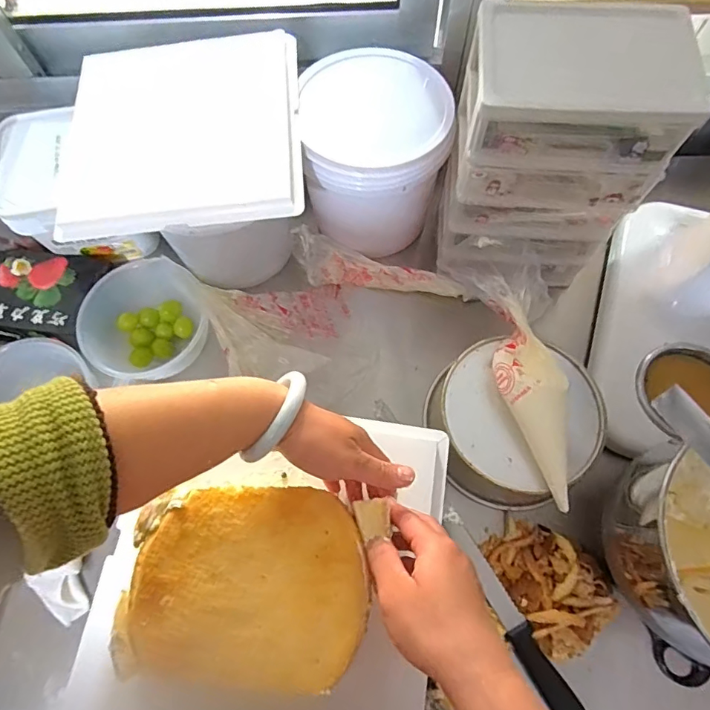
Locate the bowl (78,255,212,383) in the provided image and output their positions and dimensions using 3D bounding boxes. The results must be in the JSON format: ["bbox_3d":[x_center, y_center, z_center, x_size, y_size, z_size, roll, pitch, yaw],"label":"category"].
[{"bbox_3d":[-0.263,-0.045,0.636,0.153,0.085,0.152,-1,70,2],"label":"bowl"}]

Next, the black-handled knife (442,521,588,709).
[{"bbox_3d":[0.177,0.301,0.542,0.036,0.014,0.244,-30,71,-9],"label":"black-handled knife"}]

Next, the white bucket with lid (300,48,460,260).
[{"bbox_3d":[0.028,-0.266,0.651,0.181,0.177,0.186,-1,70,2],"label":"white bucket with lid"}]

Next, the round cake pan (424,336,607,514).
[{"bbox_3d":[0.193,0.085,0.573,0.176,0.062,0.180,-1,70,2],"label":"round cake pan"}]

